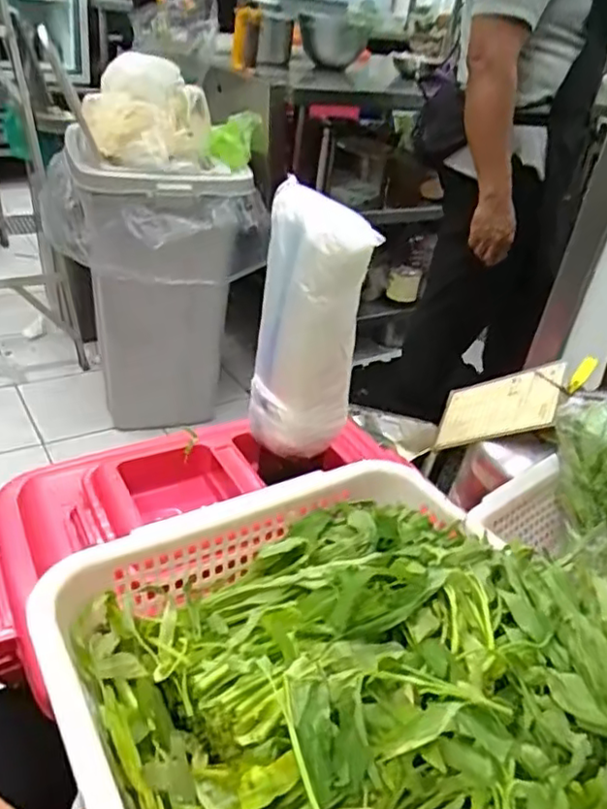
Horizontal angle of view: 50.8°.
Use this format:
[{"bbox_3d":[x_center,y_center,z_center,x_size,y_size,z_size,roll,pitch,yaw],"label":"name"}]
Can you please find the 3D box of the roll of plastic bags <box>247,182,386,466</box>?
[{"bbox_3d":[0.004,-0.072,0.601,0.087,0.233,0.097,2,34,-9],"label":"roll of plastic bags"}]

